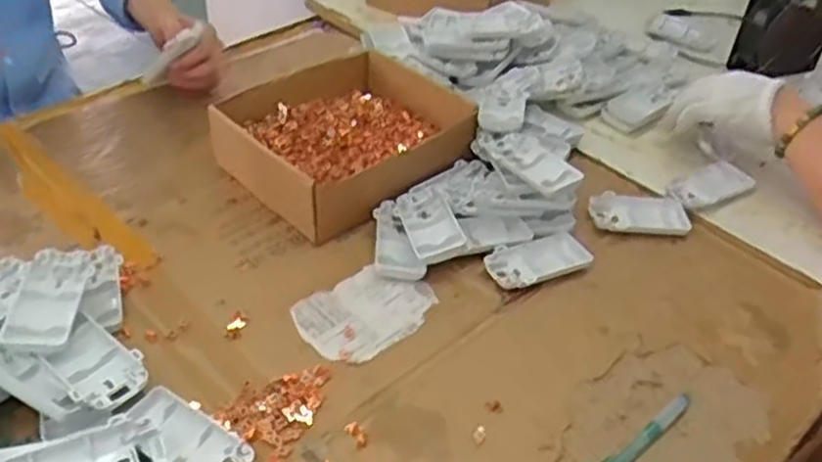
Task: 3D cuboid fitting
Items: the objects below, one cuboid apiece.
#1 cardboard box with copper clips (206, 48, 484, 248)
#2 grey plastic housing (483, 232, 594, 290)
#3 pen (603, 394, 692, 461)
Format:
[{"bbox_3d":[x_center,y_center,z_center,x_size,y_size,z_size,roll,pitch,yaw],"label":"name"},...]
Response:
[{"bbox_3d":[-0.070,-0.098,0.784,0.219,0.060,0.193,-30,52,-32],"label":"cardboard box with copper clips"},{"bbox_3d":[0.116,0.026,0.693,0.097,0.014,0.045,-16,46,-21],"label":"grey plastic housing"},{"bbox_3d":[0.170,0.155,0.560,0.131,0.009,0.015,-29,52,-31],"label":"pen"}]

